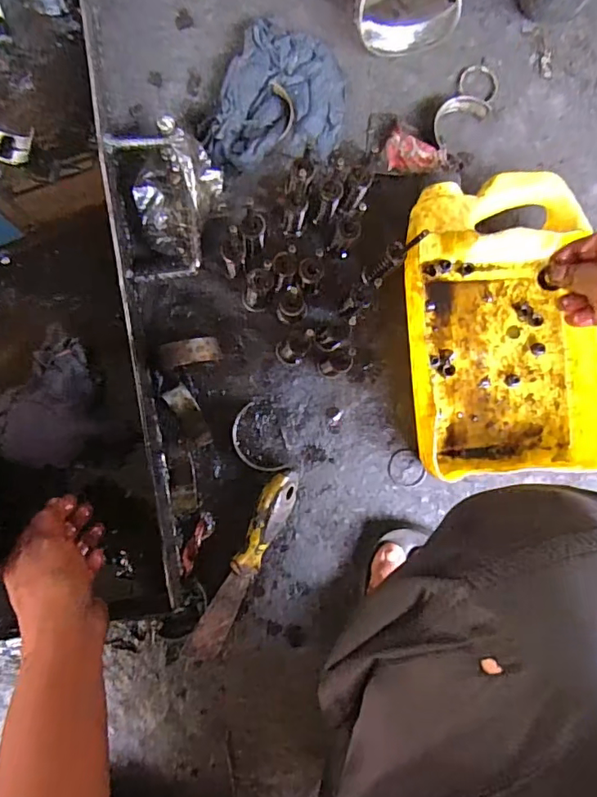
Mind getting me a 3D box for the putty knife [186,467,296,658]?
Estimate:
[{"bbox_3d":[-0.054,0.167,0.513,0.032,0.028,0.204,26,87,-5],"label":"putty knife"}]

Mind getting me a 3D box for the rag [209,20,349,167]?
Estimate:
[{"bbox_3d":[-0.015,-0.296,0.526,0.119,0.028,0.150,16,88,-5],"label":"rag"}]

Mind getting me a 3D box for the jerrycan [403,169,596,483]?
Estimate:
[{"bbox_3d":[0.199,-0.066,0.522,0.176,0.070,0.281,-5,90,-6],"label":"jerrycan"}]

